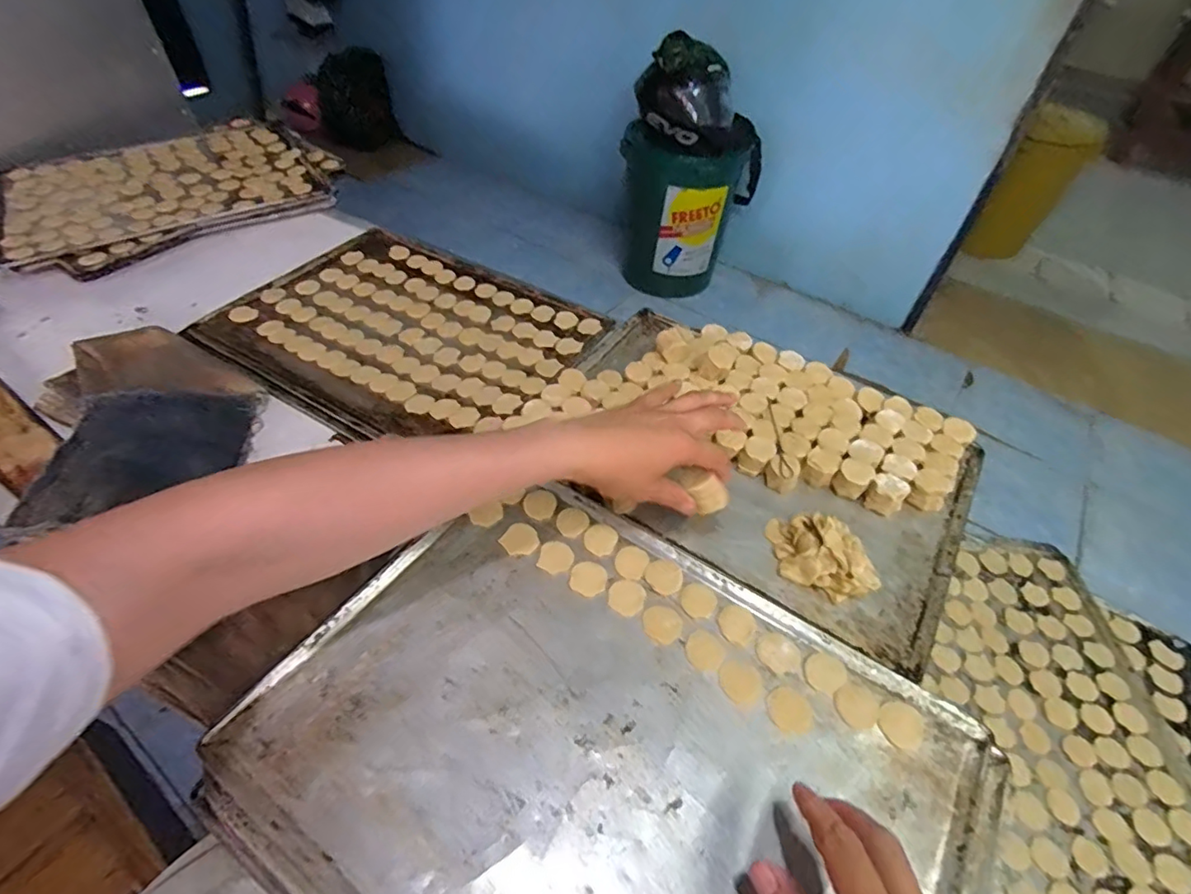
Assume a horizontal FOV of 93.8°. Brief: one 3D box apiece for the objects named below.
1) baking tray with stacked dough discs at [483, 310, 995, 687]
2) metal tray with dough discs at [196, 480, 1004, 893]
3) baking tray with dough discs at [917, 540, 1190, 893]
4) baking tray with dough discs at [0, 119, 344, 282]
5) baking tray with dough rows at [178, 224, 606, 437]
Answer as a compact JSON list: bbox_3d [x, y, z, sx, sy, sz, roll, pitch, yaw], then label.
[{"bbox_3d":[0.160,-0.006,0.611,0.454,0.050,0.315,27,53,20],"label":"baking tray with stacked dough discs"},{"bbox_3d":[0.008,0.217,0.387,0.453,0.018,0.343,30,52,20],"label":"metal tray with dough discs"},{"bbox_3d":[0.506,0.303,0.614,0.254,0.017,0.457,9,48,3],"label":"baking tray with dough discs"},{"bbox_3d":[-0.703,-0.436,0.933,0.493,0.047,0.364,-32,57,-27],"label":"baking tray with dough discs"},{"bbox_3d":[-0.253,-0.155,0.737,0.440,0.020,0.326,26,51,17],"label":"baking tray with dough rows"}]

